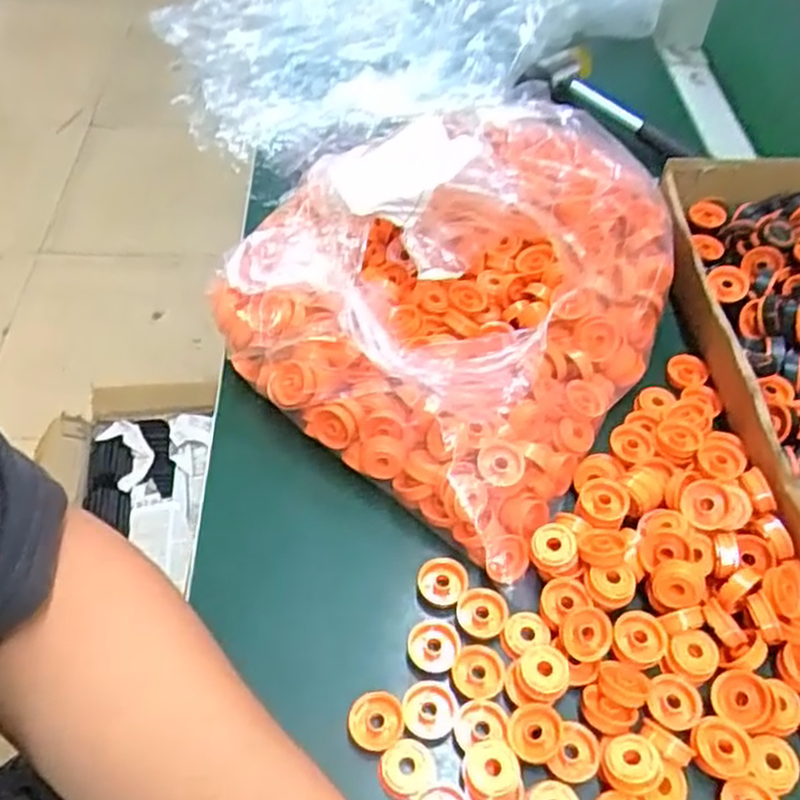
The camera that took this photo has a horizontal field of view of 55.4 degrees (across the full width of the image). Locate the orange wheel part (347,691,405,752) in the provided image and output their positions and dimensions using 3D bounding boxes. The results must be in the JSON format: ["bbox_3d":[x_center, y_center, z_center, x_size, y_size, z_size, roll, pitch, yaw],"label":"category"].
[{"bbox_3d":[-0.011,0.150,0.357,0.026,0.004,0.025,-1,51,-5],"label":"orange wheel part"}]

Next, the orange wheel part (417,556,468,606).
[{"bbox_3d":[0.023,0.096,0.405,0.026,0.006,0.024,2,51,-2],"label":"orange wheel part"}]

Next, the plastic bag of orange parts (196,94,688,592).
[{"bbox_3d":[0.024,-0.078,0.460,0.252,0.104,0.244,29,56,18],"label":"plastic bag of orange parts"}]

